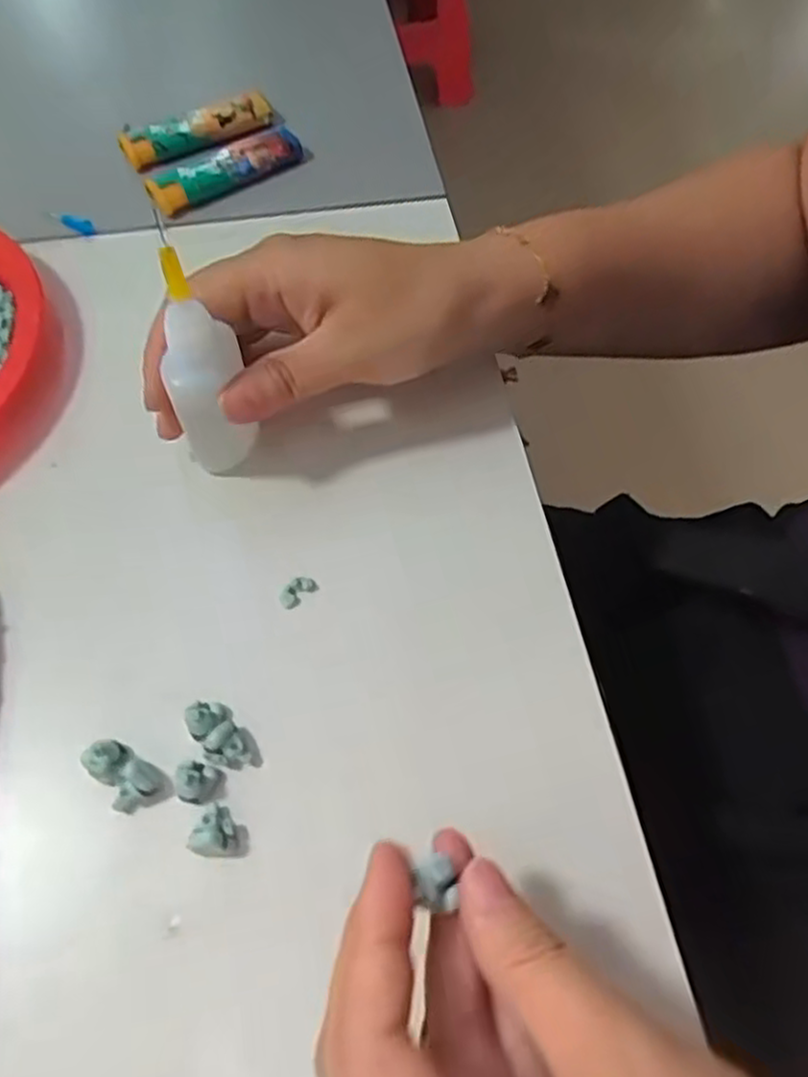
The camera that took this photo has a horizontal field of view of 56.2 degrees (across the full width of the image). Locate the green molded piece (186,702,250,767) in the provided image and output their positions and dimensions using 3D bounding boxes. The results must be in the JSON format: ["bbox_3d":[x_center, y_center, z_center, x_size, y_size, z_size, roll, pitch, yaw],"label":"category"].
[{"bbox_3d":[-0.057,0.059,0.230,0.013,0.010,0.023,-33,65,-17],"label":"green molded piece"}]

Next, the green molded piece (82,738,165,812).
[{"bbox_3d":[-0.085,0.069,0.224,0.025,0.008,0.014,31,65,17],"label":"green molded piece"}]

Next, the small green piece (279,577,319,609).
[{"bbox_3d":[-0.037,0.018,0.259,0.014,0.004,0.007,-37,66,-18],"label":"small green piece"}]

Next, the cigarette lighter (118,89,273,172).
[{"bbox_3d":[-0.105,-0.209,0.384,0.077,0.014,0.017,-25,63,-13],"label":"cigarette lighter"}]

